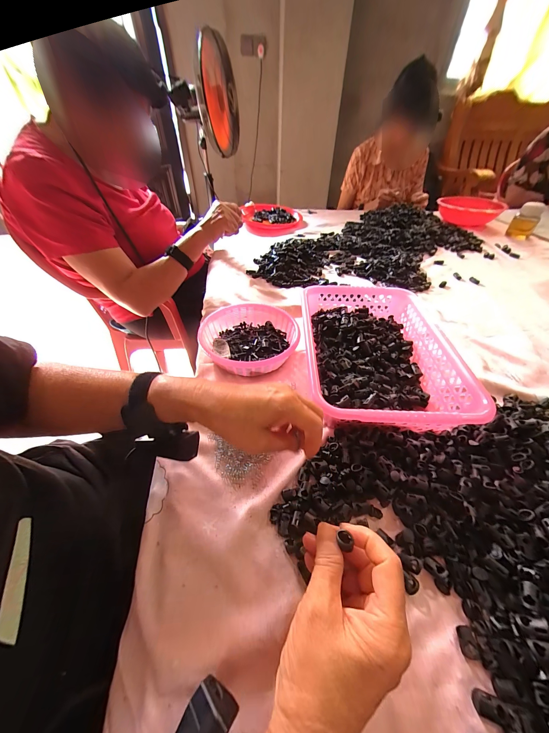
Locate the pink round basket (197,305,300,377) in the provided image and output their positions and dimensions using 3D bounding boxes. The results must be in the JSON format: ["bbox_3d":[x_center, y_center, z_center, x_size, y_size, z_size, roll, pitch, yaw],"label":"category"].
[{"bbox_3d":[-0.045,-0.045,0.455,0.157,0.051,0.164,1,46,-1],"label":"pink round basket"}]

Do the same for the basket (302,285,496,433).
[{"bbox_3d":[0.158,-0.022,0.418,0.206,0.077,0.305,2,46,1],"label":"basket"}]

